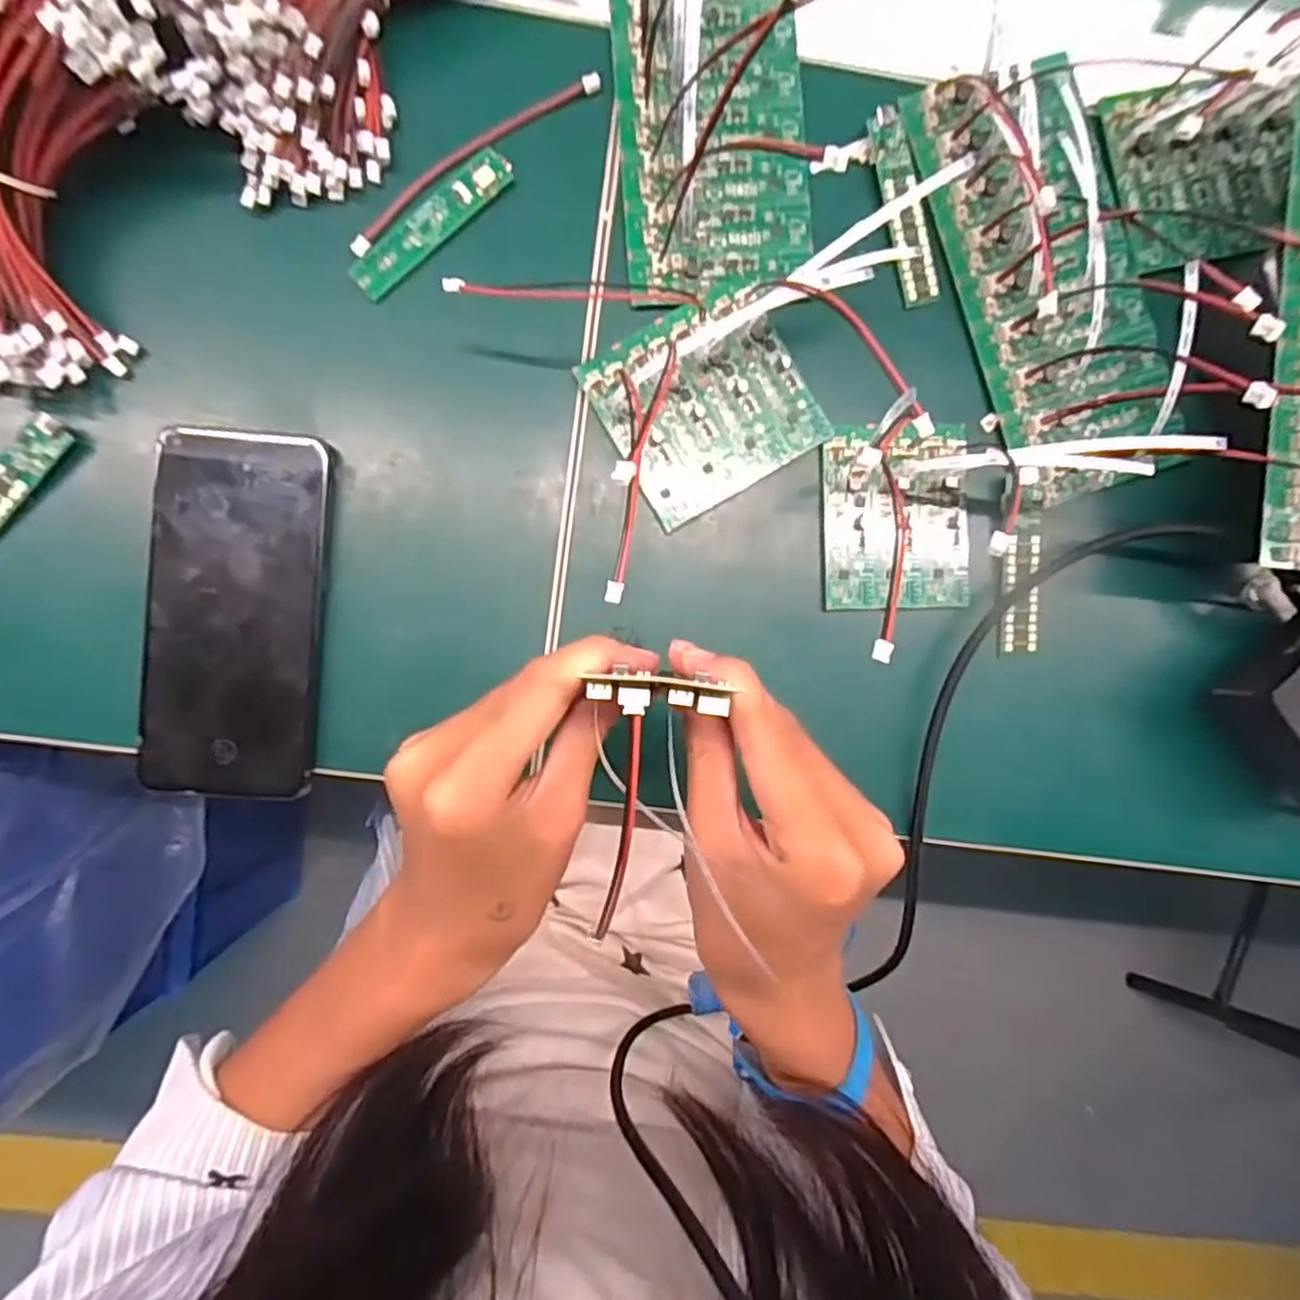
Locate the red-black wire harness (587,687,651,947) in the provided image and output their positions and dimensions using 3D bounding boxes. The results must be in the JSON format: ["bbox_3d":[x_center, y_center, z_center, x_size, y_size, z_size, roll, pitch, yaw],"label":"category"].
[{"bbox_3d":[-0.009,0.048,0.212,0.009,0.004,0.078,7,104,-4],"label":"red-black wire harness"}]

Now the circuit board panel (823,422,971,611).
[{"bbox_3d":[0.113,-0.060,0.341,0.066,0.009,0.082,-1,91,-4],"label":"circuit board panel"}]

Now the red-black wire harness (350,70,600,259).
[{"bbox_3d":[-0.080,-0.221,0.334,0.133,0.004,0.016,-37,93,-2],"label":"red-black wire harness"}]

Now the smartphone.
[{"bbox_3d":[-0.177,-0.016,0.323,0.071,0.013,0.154,5,91,-4],"label":"smartphone"}]

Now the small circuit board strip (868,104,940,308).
[{"bbox_3d":[0.117,-0.202,0.341,0.018,0.007,0.086,-15,92,-3],"label":"small circuit board strip"}]

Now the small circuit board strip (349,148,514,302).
[{"bbox_3d":[-0.097,-0.188,0.328,0.083,0.008,0.019,-42,93,-2],"label":"small circuit board strip"}]

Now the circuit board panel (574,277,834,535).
[{"bbox_3d":[0.026,-0.110,0.336,0.089,0.010,0.081,-29,93,-3],"label":"circuit board panel"}]

